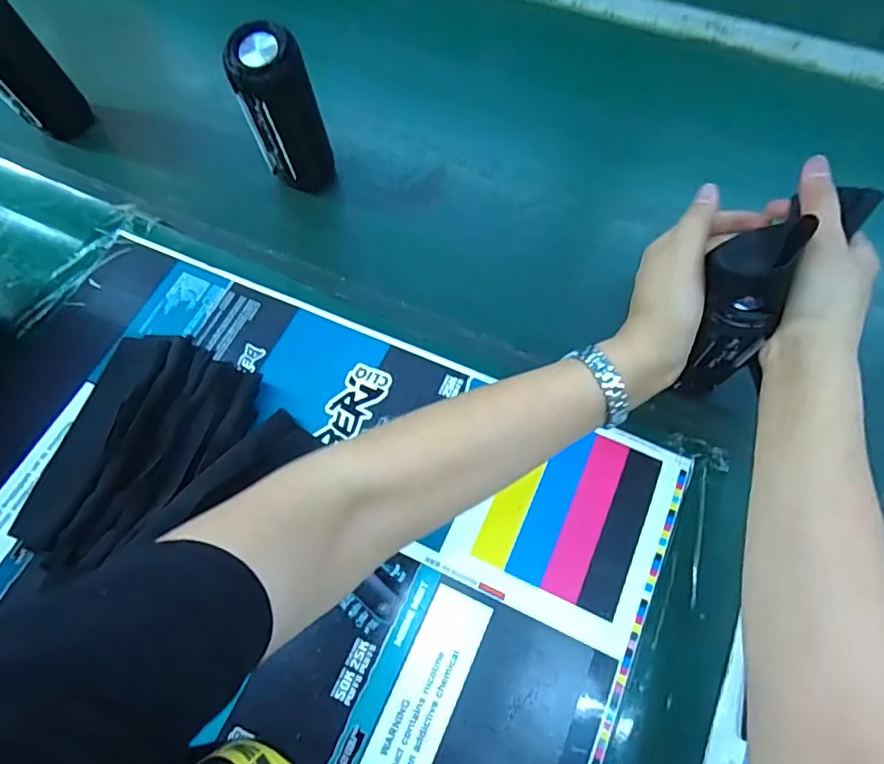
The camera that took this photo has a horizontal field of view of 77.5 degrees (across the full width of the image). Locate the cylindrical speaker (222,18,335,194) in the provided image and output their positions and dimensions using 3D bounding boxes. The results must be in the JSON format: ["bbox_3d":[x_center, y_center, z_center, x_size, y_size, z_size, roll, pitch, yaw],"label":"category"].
[{"bbox_3d":[-0.144,-0.238,0.514,0.056,0.156,0.050,8,66,5],"label":"cylindrical speaker"}]

